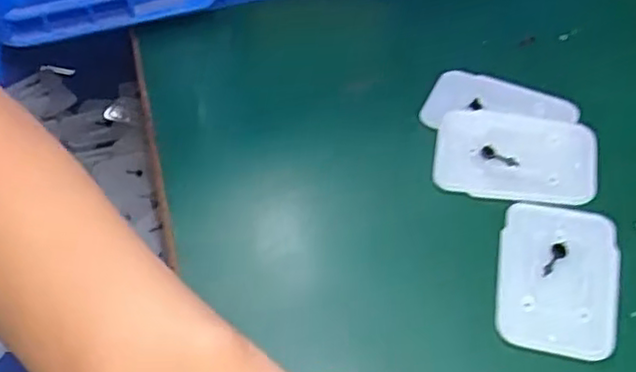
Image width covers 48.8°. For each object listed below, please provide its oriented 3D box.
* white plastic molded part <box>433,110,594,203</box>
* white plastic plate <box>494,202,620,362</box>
[{"bbox_3d":[0.090,-0.014,0.319,0.070,0.007,0.047,5,49,10],"label":"white plastic molded part"},{"bbox_3d":[0.096,0.035,0.279,0.045,0.004,0.068,8,50,12],"label":"white plastic plate"}]

